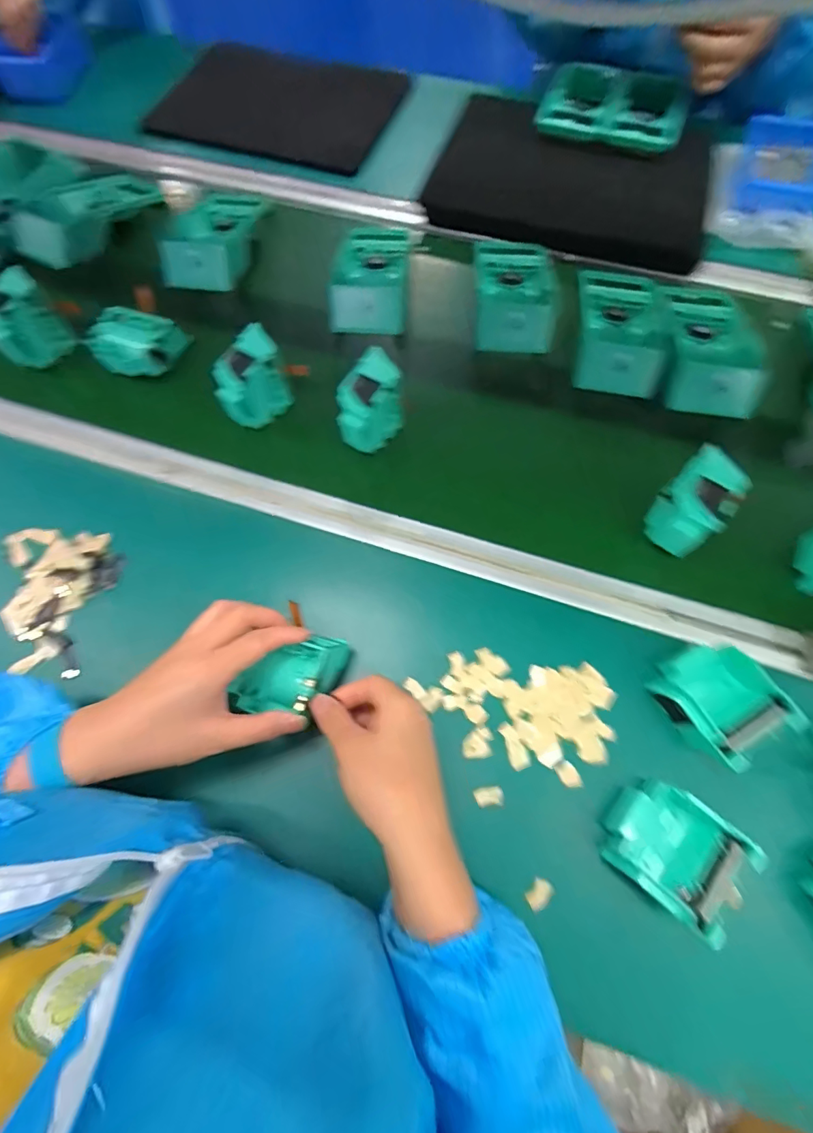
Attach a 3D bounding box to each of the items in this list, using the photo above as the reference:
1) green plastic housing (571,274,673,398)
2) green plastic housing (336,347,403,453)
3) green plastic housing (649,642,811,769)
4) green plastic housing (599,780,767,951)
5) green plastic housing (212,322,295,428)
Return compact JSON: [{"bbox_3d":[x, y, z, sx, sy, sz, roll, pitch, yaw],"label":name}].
[{"bbox_3d":[0.239,-0.269,0.529,0.098,0.043,0.183,9,69,6],"label":"green plastic housing"},{"bbox_3d":[-0.035,-0.154,0.476,0.045,0.071,0.078,25,71,12],"label":"green plastic housing"},{"bbox_3d":[0.248,0.105,0.385,0.077,0.036,0.084,-30,70,-10],"label":"green plastic housing"},{"bbox_3d":[0.191,0.202,0.348,0.085,0.035,0.073,38,74,15],"label":"green plastic housing"},{"bbox_3d":[-0.153,-0.187,0.488,0.039,0.074,0.077,26,71,12],"label":"green plastic housing"}]

